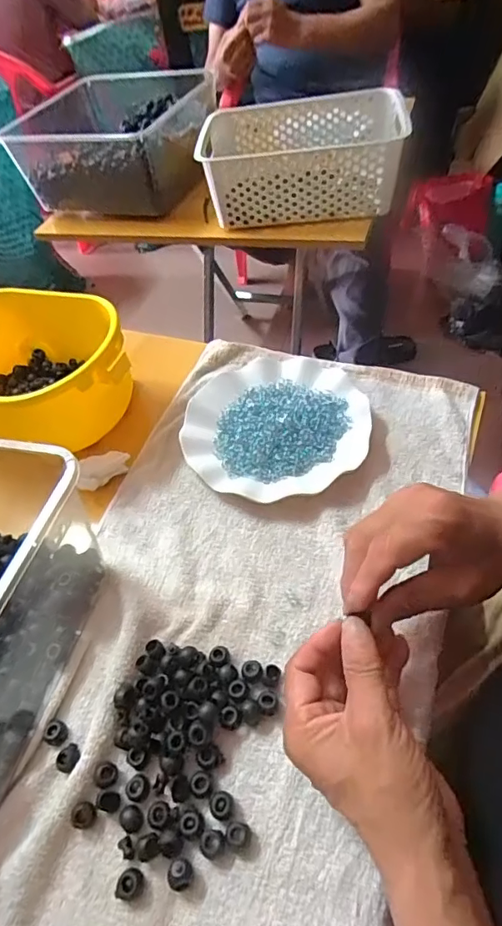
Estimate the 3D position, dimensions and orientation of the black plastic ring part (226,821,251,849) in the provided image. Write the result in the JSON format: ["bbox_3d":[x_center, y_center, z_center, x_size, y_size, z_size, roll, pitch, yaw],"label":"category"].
[{"bbox_3d":[-0.008,0.228,0.314,0.015,0.009,0.014,-5,50,6],"label":"black plastic ring part"}]

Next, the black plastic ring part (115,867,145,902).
[{"bbox_3d":[-0.073,0.254,0.308,0.017,0.007,0.015,-26,51,-11],"label":"black plastic ring part"}]

